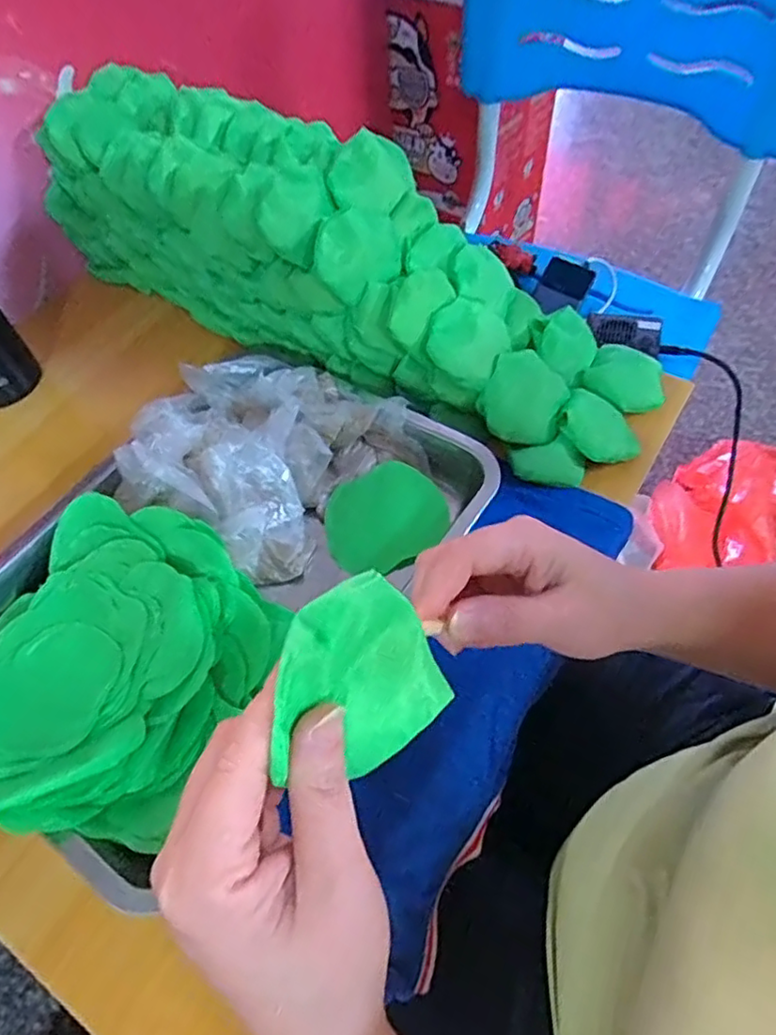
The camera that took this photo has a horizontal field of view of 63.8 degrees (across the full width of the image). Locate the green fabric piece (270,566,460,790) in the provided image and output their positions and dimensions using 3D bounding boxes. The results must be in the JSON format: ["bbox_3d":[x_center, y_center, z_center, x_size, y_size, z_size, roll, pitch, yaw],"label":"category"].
[{"bbox_3d":[-0.010,0.056,0.198,0.058,0.068,0.009,-39,35,-25],"label":"green fabric piece"}]

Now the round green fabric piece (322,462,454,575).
[{"bbox_3d":[-0.003,0.000,0.450,0.086,0.007,0.067,-30,93,-8],"label":"round green fabric piece"}]

